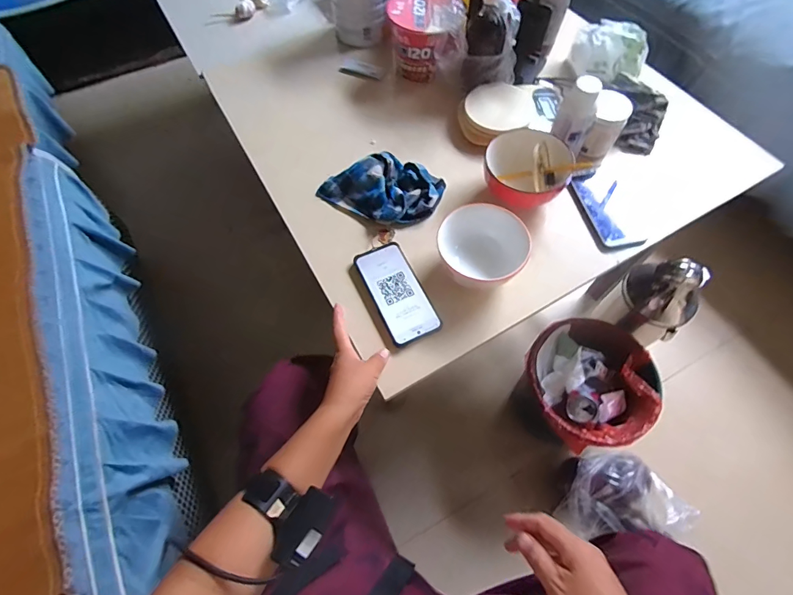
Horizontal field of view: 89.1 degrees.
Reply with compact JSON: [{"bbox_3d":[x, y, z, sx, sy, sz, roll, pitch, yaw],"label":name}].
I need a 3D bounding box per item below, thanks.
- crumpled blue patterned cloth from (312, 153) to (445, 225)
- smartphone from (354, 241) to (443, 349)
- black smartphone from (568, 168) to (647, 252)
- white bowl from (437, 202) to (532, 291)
[{"bbox_3d":[-0.024,-0.187,0.676,0.191,0.039,0.121,23,65,13],"label":"crumpled blue patterned cloth"},{"bbox_3d":[0.000,-0.009,0.598,0.077,0.011,0.160,-24,64,-11],"label":"smartphone"},{"bbox_3d":[0.339,-0.143,0.654,0.074,0.016,0.146,-16,69,13],"label":"black smartphone"},{"bbox_3d":[0.124,-0.065,0.579,0.111,0.053,0.111,-22,64,-10],"label":"white bowl"}]

